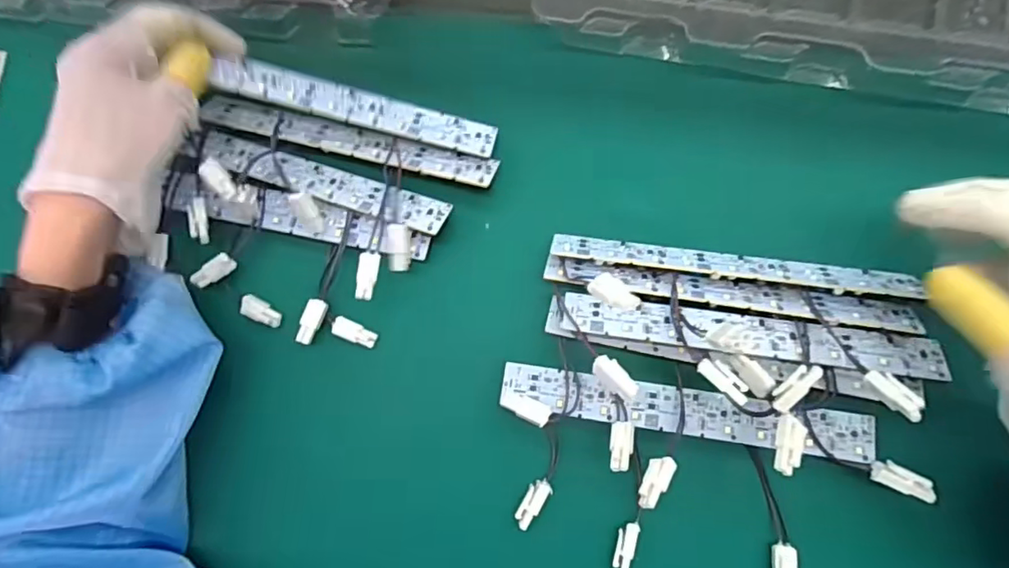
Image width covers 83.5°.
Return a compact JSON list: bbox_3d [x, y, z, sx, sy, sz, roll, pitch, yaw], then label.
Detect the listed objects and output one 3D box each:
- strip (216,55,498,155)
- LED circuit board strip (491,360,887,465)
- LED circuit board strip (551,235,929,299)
[{"bbox_3d":[-0.085,-0.104,0.332,0.161,0.004,0.028,14,59,-4],"label":"strip"},{"bbox_3d":[0.094,0.068,0.301,0.190,0.009,0.024,7,82,8],"label":"LED circuit board strip"},{"bbox_3d":[0.121,-0.009,0.308,0.188,0.008,0.022,7,39,8],"label":"LED circuit board strip"}]

